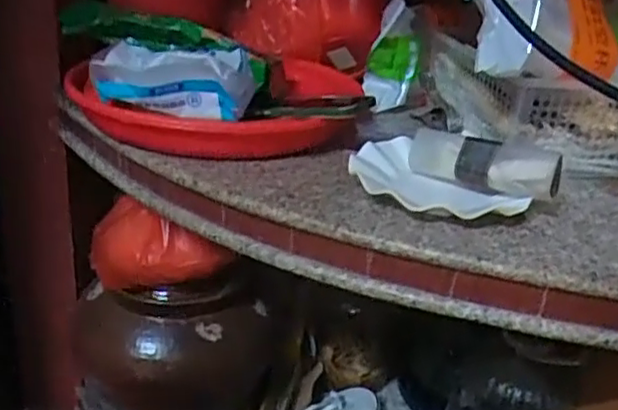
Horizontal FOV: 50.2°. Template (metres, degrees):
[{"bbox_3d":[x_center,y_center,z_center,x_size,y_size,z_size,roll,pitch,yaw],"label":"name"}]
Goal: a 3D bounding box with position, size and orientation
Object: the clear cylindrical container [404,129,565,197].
[{"bbox_3d":[0.167,-0.041,0.655,0.160,0.051,0.038,24,31,35],"label":"clear cylindrical container"}]

